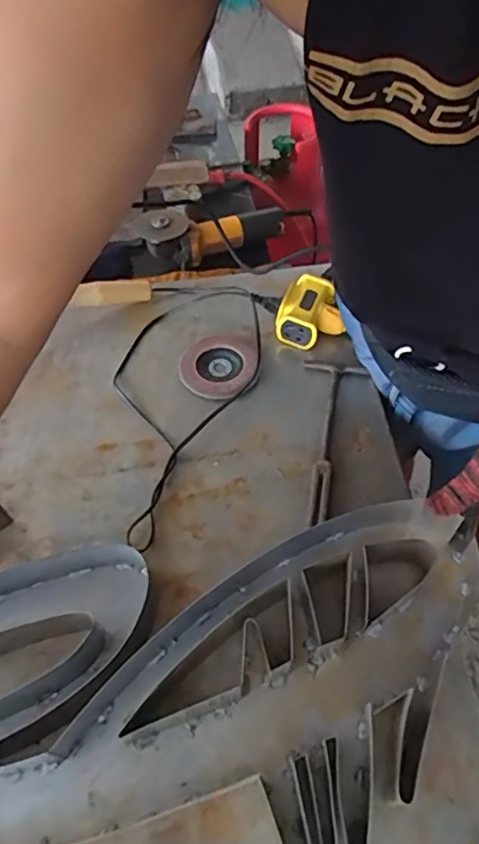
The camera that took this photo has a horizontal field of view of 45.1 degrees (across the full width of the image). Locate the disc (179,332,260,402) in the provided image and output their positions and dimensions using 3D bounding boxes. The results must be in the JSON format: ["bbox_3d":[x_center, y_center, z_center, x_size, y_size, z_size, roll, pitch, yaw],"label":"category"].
[{"bbox_3d":[-0.024,-0.068,0.696,0.092,0.013,0.101,-1,56,2],"label":"disc"}]

